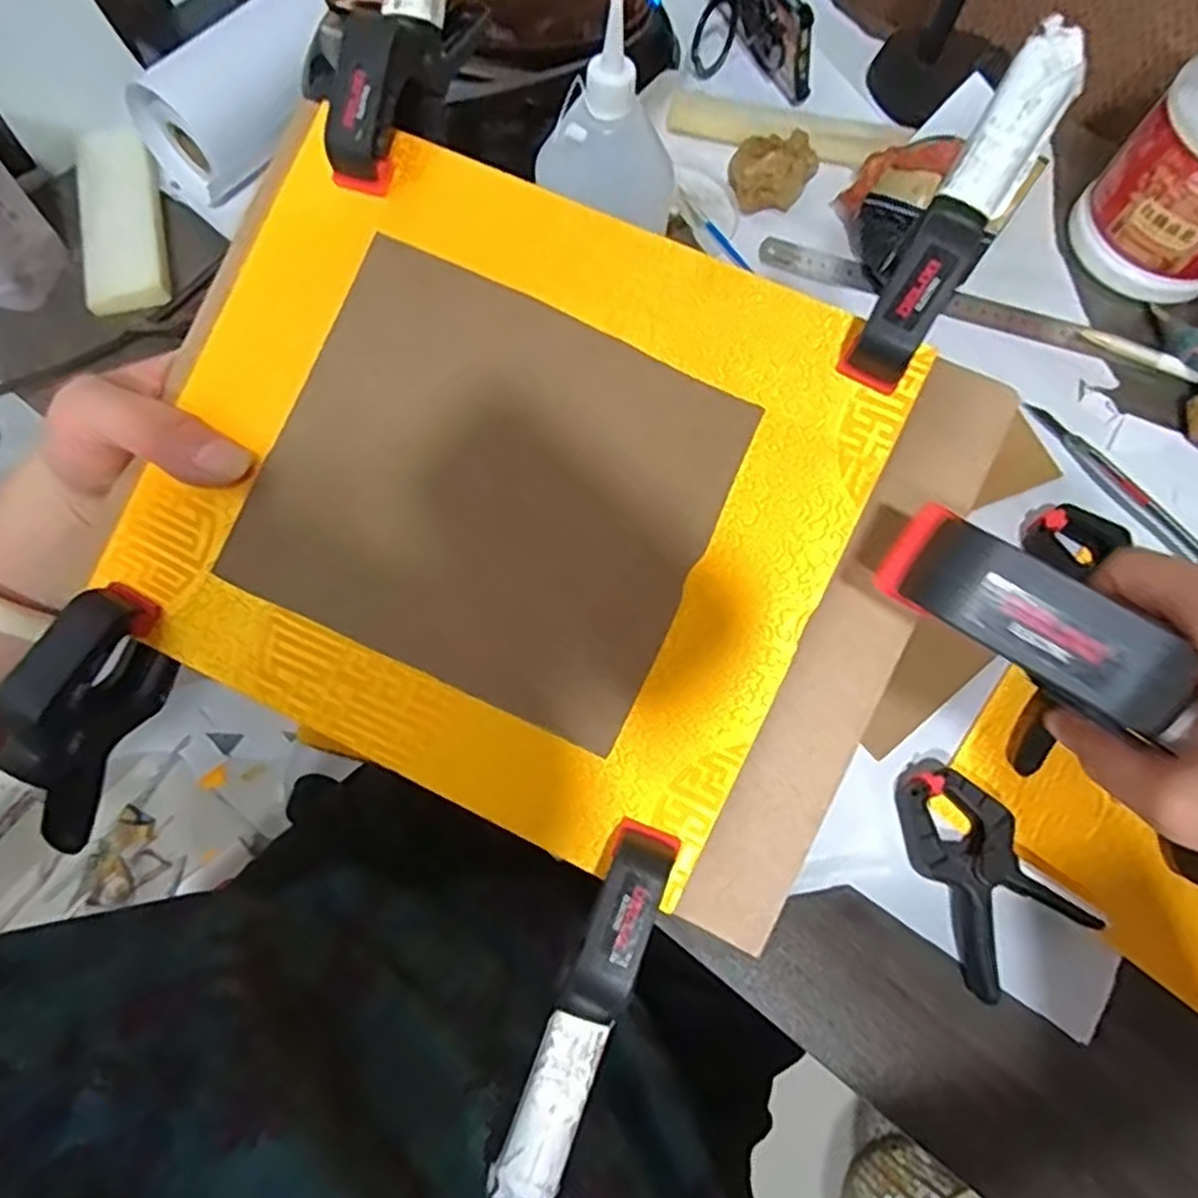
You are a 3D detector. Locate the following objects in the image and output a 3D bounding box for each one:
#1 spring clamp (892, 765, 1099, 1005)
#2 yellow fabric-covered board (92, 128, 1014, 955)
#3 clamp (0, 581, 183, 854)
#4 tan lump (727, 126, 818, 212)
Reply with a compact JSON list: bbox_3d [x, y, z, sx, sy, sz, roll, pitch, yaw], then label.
[{"bbox_3d":[0.193,0.139,0.380,0.068,0.022,0.103,-29,75,-11],"label":"spring clamp"},{"bbox_3d":[-0.029,-0.032,0.254,0.257,0.008,0.199,25,89,7],"label":"yellow fabric-covered board"},{"bbox_3d":[-0.190,0.052,0.262,0.020,0.074,0.110,28,72,7],"label":"clamp"},{"bbox_3d":[0.127,-0.313,0.534,0.060,0.042,0.053,6,71,0],"label":"tan lump"}]

